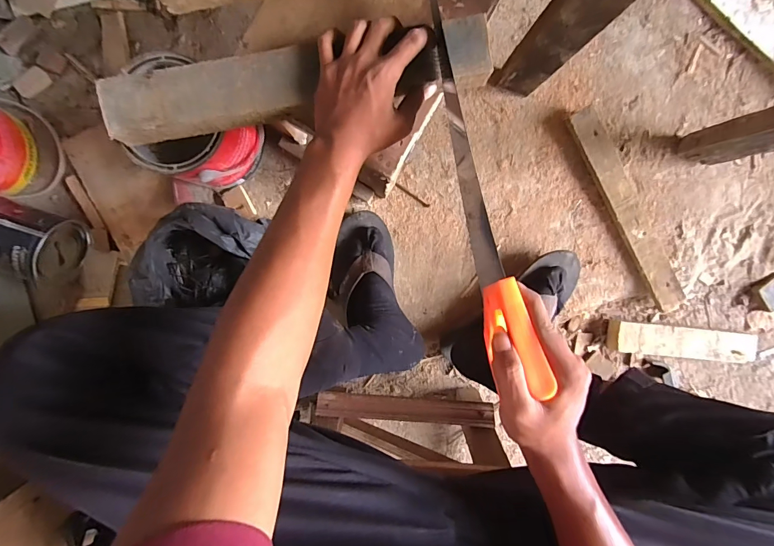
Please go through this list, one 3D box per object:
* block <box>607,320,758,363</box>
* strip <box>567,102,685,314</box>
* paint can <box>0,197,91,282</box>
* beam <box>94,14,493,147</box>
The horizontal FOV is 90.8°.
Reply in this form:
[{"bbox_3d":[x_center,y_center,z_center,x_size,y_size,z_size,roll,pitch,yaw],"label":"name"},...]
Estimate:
[{"bbox_3d":[0.543,0.126,0.706,0.267,0.038,0.061,4,95,-2],"label":"block"},{"bbox_3d":[0.415,-0.106,0.656,0.048,0.027,0.373,-30,95,1],"label":"strip"},{"bbox_3d":[-0.560,-0.050,0.591,0.120,0.107,0.104,18,95,-3],"label":"paint can"},{"bbox_3d":[-0.093,-0.202,0.404,0.399,0.032,0.064,-10,96,0],"label":"beam"}]

